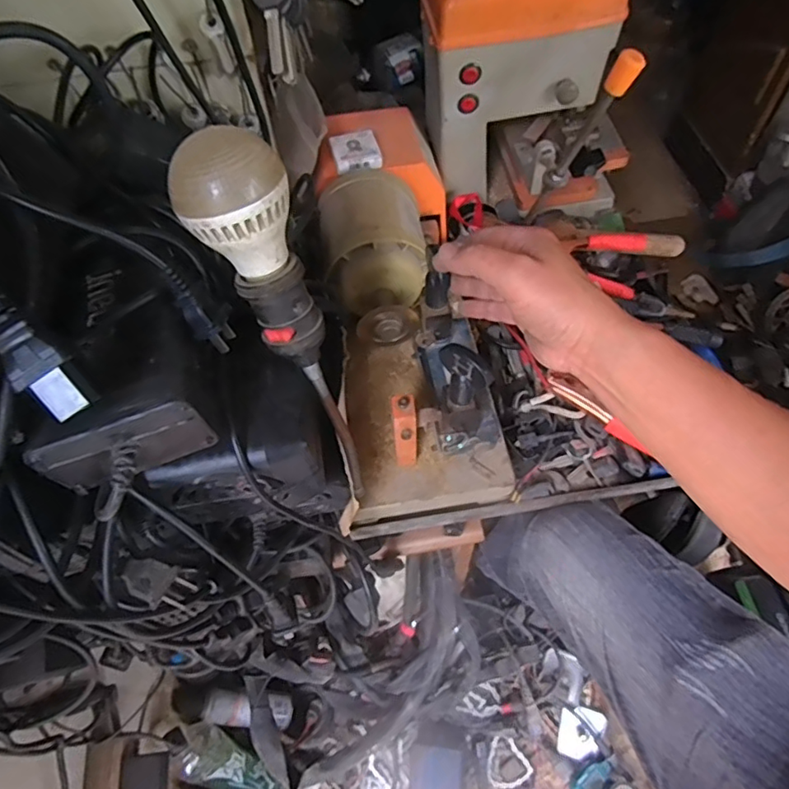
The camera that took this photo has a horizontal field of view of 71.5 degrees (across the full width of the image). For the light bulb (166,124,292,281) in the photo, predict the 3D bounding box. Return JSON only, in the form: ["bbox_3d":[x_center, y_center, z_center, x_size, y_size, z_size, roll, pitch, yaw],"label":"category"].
[{"bbox_3d":[-0.081,-0.097,0.282,0.054,0.062,0.049,-13,59,-3],"label":"light bulb"}]

